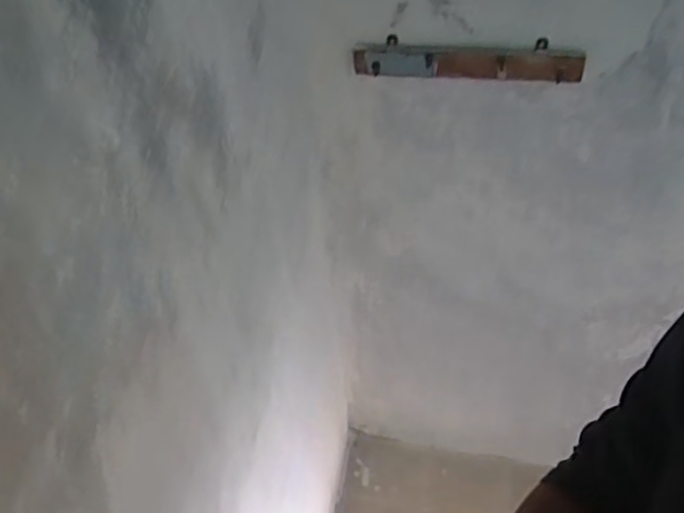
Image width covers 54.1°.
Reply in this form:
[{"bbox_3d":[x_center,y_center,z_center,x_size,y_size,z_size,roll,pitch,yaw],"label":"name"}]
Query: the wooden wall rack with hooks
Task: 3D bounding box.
[{"bbox_3d":[0.255,-0.403,1.364,0.453,0.080,0.046,3,45,8],"label":"wooden wall rack with hooks"}]

